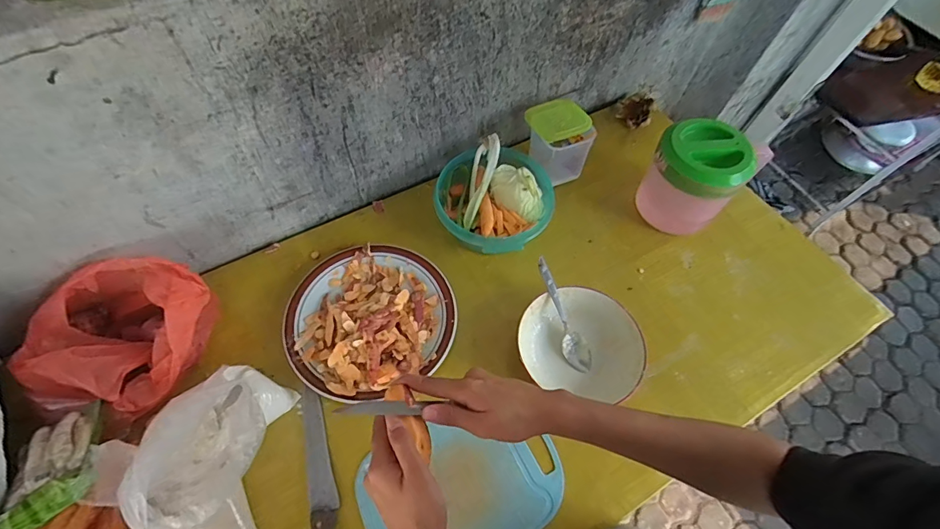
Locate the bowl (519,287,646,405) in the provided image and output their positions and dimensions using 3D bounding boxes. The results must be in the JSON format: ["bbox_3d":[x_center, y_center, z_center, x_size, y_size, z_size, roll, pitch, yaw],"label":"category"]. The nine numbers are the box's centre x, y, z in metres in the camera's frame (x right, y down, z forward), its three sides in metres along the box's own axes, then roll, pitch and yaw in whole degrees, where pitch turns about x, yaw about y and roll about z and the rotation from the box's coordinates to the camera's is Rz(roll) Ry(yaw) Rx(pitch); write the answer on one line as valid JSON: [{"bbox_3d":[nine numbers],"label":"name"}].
[{"bbox_3d":[0.158,0.114,0.635,0.170,0.056,0.143,12,62,4],"label":"bowl"}]

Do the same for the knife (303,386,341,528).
[{"bbox_3d":[-0.179,0.284,0.530,0.032,0.016,0.269,-13,63,-9],"label":"knife"}]

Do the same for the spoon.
[{"bbox_3d":[0.134,0.073,0.640,0.035,0.016,0.172,-22,86,-16],"label":"spoon"}]

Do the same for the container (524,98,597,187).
[{"bbox_3d":[0.156,-0.224,0.800,0.096,0.119,0.102,-20,65,-12],"label":"container"}]

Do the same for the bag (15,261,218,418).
[{"bbox_3d":[-0.460,0.094,0.573,0.177,0.097,0.192,15,63,6],"label":"bag"}]

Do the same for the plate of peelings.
[{"bbox_3d":[-0.147,0.073,0.642,0.239,0.048,0.232,1,62,-2],"label":"plate of peelings"}]

